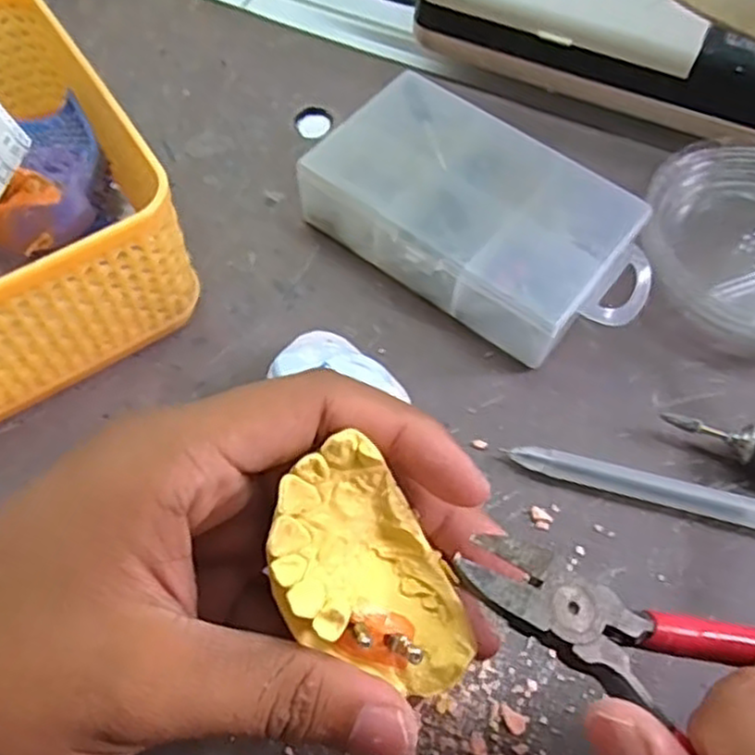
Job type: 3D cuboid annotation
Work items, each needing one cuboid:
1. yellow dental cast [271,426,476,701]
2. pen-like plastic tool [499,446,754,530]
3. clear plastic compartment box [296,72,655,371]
[{"bbox_3d":[-0.004,0.047,0.172,0.037,0.023,0.061,-40,109,-25],"label":"yellow dental cast"},{"bbox_3d":[0.107,0.041,0.249,0.124,0.010,0.010,15,63,5],"label":"pen-like plastic tool"},{"bbox_3d":[0.041,-0.061,0.287,0.127,0.033,0.076,32,66,13],"label":"clear plastic compartment box"}]

